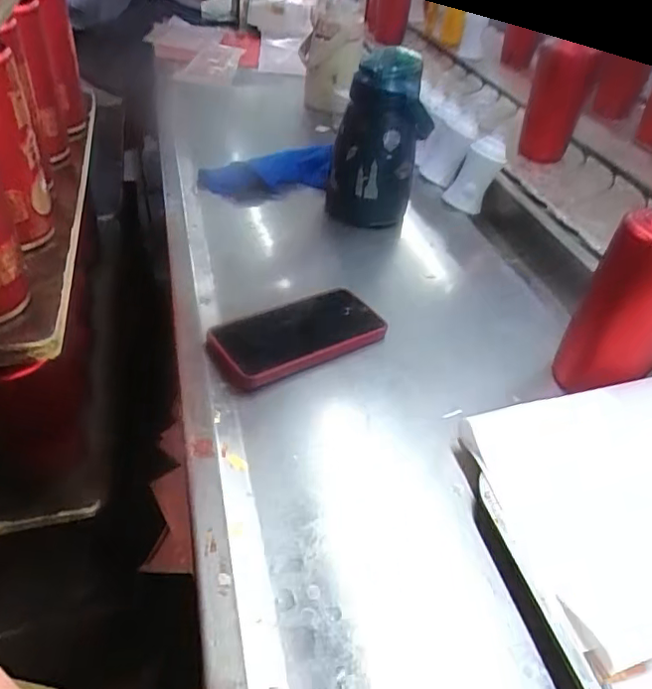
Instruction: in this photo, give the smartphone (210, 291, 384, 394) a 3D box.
[{"bbox_3d":[-0.030,-0.012,0.543,0.167,0.015,0.087,-21,47,-28],"label":"smartphone"}]

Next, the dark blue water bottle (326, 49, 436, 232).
[{"bbox_3d":[0.067,-0.271,0.739,0.116,0.187,0.109,6,40,0],"label":"dark blue water bottle"}]

